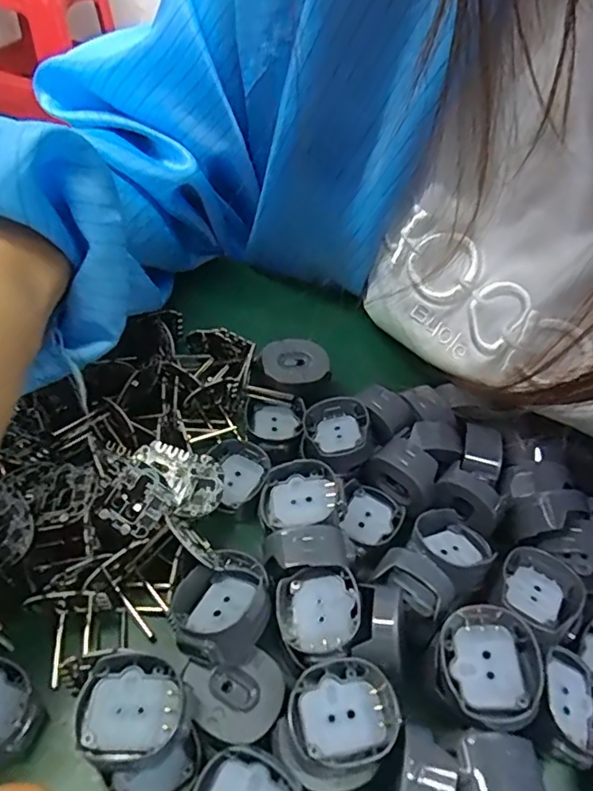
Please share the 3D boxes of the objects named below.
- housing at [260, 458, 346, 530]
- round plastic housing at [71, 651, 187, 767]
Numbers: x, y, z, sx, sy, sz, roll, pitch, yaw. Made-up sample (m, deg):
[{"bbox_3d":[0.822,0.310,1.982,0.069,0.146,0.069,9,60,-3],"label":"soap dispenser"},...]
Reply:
[{"bbox_3d":[0.001,0.035,0.197,0.027,0.012,0.027,-7,53,9],"label":"housing"},{"bbox_3d":[-0.043,0.083,0.148,0.027,0.011,0.025,3,48,-3],"label":"round plastic housing"}]

